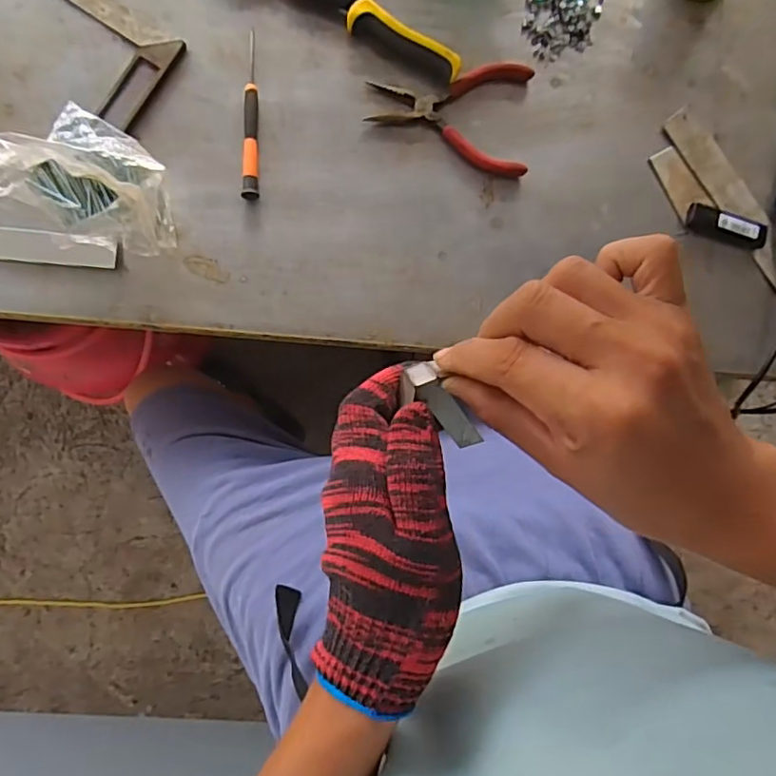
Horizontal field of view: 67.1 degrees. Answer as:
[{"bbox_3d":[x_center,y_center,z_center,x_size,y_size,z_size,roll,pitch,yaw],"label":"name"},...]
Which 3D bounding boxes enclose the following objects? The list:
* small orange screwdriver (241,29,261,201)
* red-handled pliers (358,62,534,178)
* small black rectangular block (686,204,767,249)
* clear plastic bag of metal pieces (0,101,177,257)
[{"bbox_3d":[-0.117,-0.232,0.498,0.014,0.009,0.140,-1,89,-7],"label":"small orange screwdriver"},{"bbox_3d":[0.057,-0.246,0.521,0.142,0.012,0.098,4,88,-7],"label":"red-handled pliers"},{"bbox_3d":[0.325,-0.154,0.556,0.079,0.016,0.028,14,87,-7],"label":"small black rectangular block"},{"bbox_3d":[-0.227,-0.157,0.454,0.132,0.077,0.097,35,85,-5],"label":"clear plastic bag of metal pieces"}]

